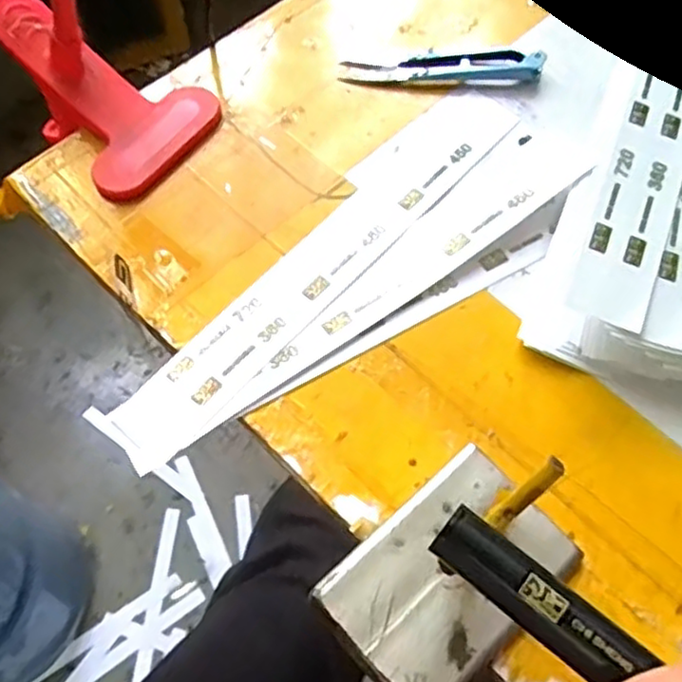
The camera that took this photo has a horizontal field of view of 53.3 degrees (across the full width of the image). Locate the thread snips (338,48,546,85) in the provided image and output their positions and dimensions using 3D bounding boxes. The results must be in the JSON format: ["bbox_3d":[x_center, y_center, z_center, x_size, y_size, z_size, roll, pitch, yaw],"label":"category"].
[{"bbox_3d":[0.052,-0.142,0.350,0.100,0.011,0.018,-1,64,-1],"label":"thread snips"}]

